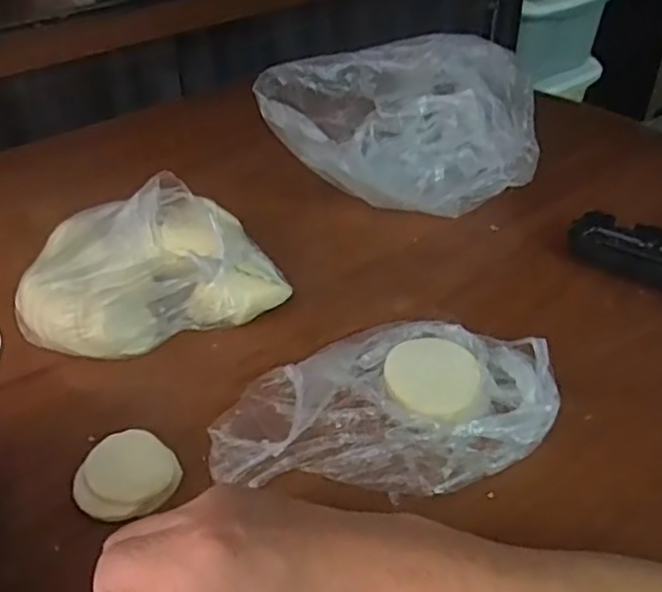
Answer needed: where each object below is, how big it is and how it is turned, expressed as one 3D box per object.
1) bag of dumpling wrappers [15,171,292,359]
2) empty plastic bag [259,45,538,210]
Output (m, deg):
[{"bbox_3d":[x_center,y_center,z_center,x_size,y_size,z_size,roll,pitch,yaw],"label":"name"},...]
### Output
[{"bbox_3d":[-0.135,-0.032,0.494,0.184,0.096,0.122,-14,42,-20],"label":"bag of dumpling wrappers"},{"bbox_3d":[0.057,-0.136,0.591,0.235,0.136,0.102,-9,41,-13],"label":"empty plastic bag"}]

